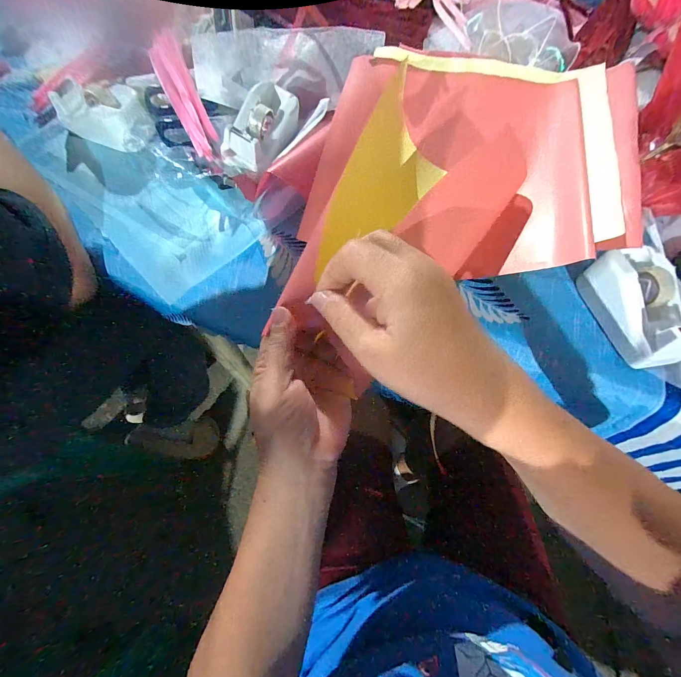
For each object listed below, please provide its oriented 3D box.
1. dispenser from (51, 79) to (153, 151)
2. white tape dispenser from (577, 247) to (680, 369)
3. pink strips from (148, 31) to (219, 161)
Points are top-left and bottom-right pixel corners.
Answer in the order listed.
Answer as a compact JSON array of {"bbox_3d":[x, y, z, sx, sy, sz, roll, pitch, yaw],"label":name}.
[{"bbox_3d":[-0.261,-0.253,0.366,0.120,0.040,0.061,26,69,10],"label":"dispenser"},{"bbox_3d":[0.261,-0.028,0.279,0.061,0.041,0.103,-17,69,-8],"label":"white tape dispenser"},{"bbox_3d":[-0.174,-0.267,0.355,0.033,0.010,0.150,-23,87,-6],"label":"pink strips"}]

